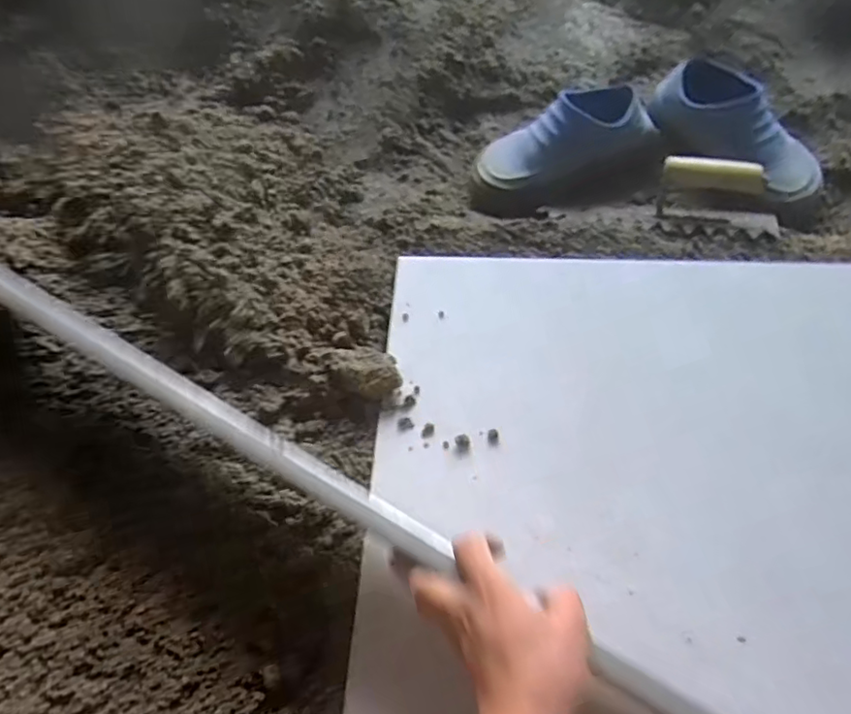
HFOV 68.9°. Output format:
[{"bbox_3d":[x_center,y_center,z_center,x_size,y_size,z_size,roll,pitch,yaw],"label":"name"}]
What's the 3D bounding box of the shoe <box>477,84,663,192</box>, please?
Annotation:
[{"bbox_3d":[0.186,-0.274,0.813,0.238,0.097,0.090,-17,60,-6],"label":"shoe"}]

